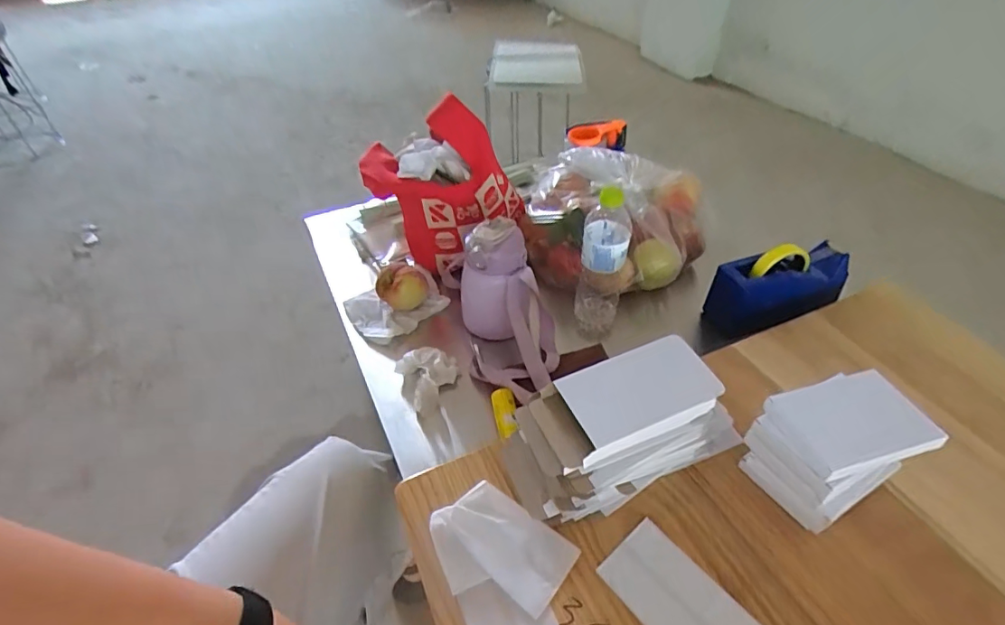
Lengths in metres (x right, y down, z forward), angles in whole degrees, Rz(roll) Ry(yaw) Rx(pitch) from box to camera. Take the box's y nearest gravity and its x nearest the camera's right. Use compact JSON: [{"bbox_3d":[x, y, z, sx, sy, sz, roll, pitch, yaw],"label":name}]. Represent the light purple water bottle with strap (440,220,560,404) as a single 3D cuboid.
[{"bbox_3d":[0.009,0.001,0.717,0.126,0.182,0.170,-18,46,-17],"label":"light purple water bottle with strap"}]

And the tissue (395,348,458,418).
[{"bbox_3d":[-0.103,0.094,0.728,0.084,0.037,0.097,-24,47,-22],"label":"tissue"}]

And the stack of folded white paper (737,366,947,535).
[{"bbox_3d":[0.320,0.134,0.497,0.136,0.111,0.099,-16,45,-15],"label":"stack of folded white paper"}]

